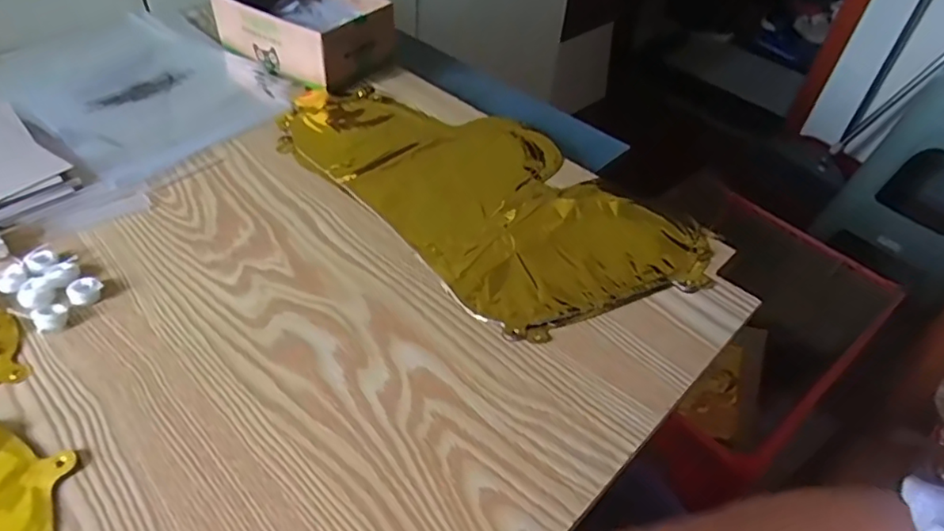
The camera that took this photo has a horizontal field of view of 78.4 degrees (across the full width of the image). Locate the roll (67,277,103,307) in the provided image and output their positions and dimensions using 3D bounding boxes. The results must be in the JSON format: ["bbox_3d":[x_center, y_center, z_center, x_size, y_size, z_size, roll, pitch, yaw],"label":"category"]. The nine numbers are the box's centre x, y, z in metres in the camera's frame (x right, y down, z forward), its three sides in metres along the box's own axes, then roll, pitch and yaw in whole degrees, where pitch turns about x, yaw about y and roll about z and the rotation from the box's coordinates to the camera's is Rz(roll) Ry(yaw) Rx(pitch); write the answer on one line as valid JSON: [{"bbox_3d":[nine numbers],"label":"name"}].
[{"bbox_3d":[-0.286,0.018,0.427,0.024,0.010,0.022,2,45,-2],"label":"roll"}]

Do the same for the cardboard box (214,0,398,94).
[{"bbox_3d":[-0.190,-0.288,0.681,0.186,0.073,0.134,30,51,23],"label":"cardboard box"}]

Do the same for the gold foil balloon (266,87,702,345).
[{"bbox_3d":[0.002,-0.085,0.549,0.215,0.013,0.411,-32,55,-30],"label":"gold foil balloon"}]

